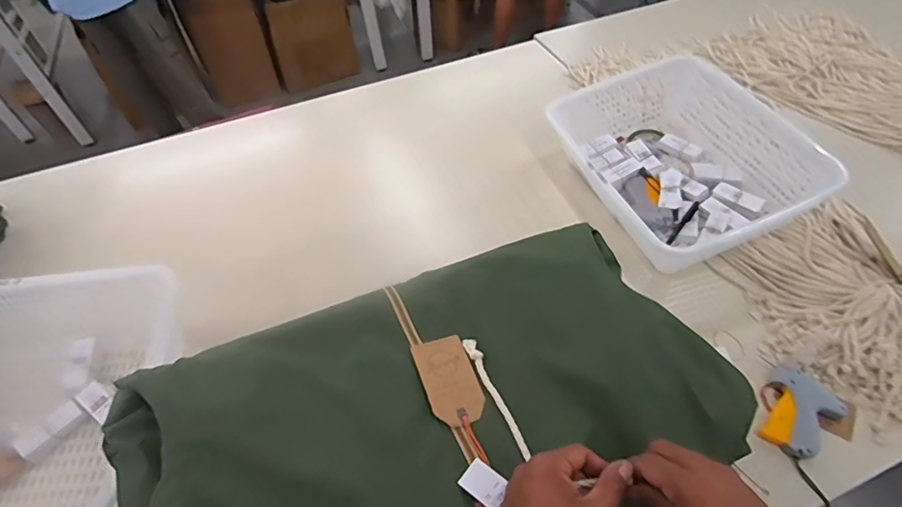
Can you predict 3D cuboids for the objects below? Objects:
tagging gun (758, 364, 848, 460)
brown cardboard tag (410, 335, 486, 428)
[{"bbox_3d":[0.481,0.216,0.708,0.127,0.028,0.093,-34,56,-23],"label":"tagging gun"},{"bbox_3d":[-0.001,0.138,0.558,0.059,0.004,0.100,-14,55,-17],"label":"brown cardboard tag"}]

